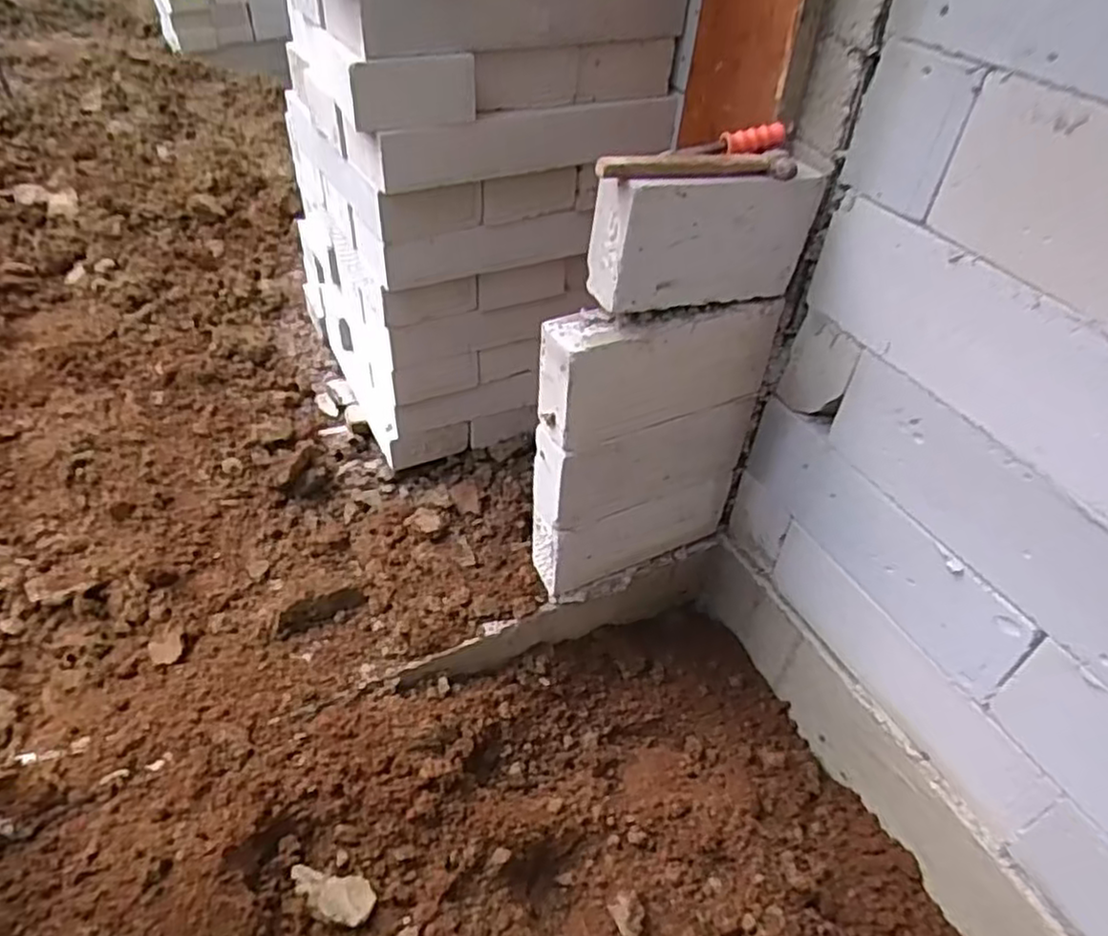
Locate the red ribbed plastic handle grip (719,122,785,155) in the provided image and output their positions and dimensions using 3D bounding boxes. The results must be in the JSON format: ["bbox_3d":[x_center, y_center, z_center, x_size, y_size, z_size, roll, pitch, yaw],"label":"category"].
[{"bbox_3d":[0.273,-0.450,0.989,0.080,0.026,0.029,-5,42,14],"label":"red ribbed plastic handle grip"}]

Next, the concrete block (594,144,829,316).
[{"bbox_3d":[0.224,-0.344,1.058,0.326,0.186,0.083,-10,45,-15],"label":"concrete block"}]

